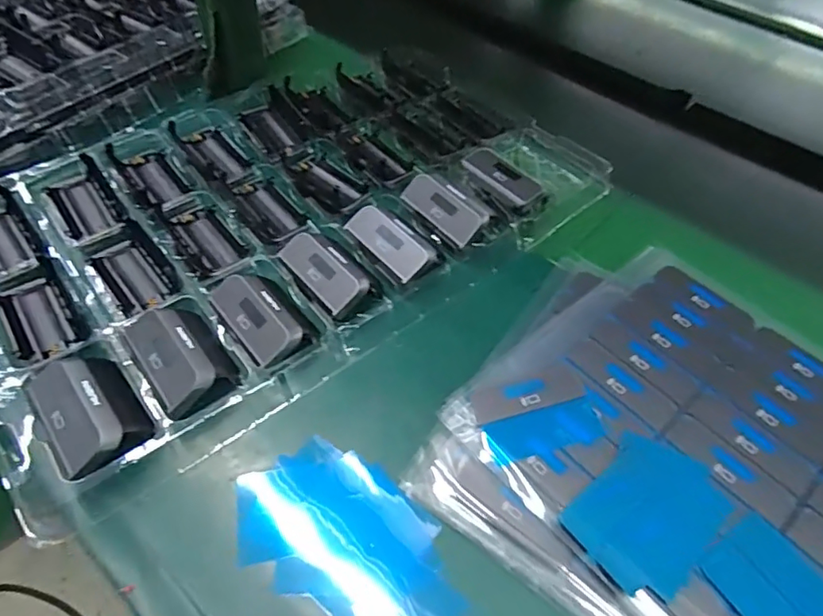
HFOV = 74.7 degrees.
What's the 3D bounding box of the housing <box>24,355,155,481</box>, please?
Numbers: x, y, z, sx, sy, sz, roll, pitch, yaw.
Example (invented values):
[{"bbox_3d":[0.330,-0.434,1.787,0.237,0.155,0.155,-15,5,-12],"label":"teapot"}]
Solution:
[{"bbox_3d":[-0.192,0.061,0.321,0.049,0.025,0.085,-33,61,-27],"label":"housing"}]

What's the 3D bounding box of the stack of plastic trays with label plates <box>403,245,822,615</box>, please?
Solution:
[{"bbox_3d":[0.182,0.090,0.328,0.283,0.027,0.254,34,56,20],"label":"stack of plastic trays with label plates"}]

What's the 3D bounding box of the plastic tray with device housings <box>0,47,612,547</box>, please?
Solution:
[{"bbox_3d":[-0.097,-0.093,0.447,0.501,0.035,0.301,-31,60,-26],"label":"plastic tray with device housings"}]

